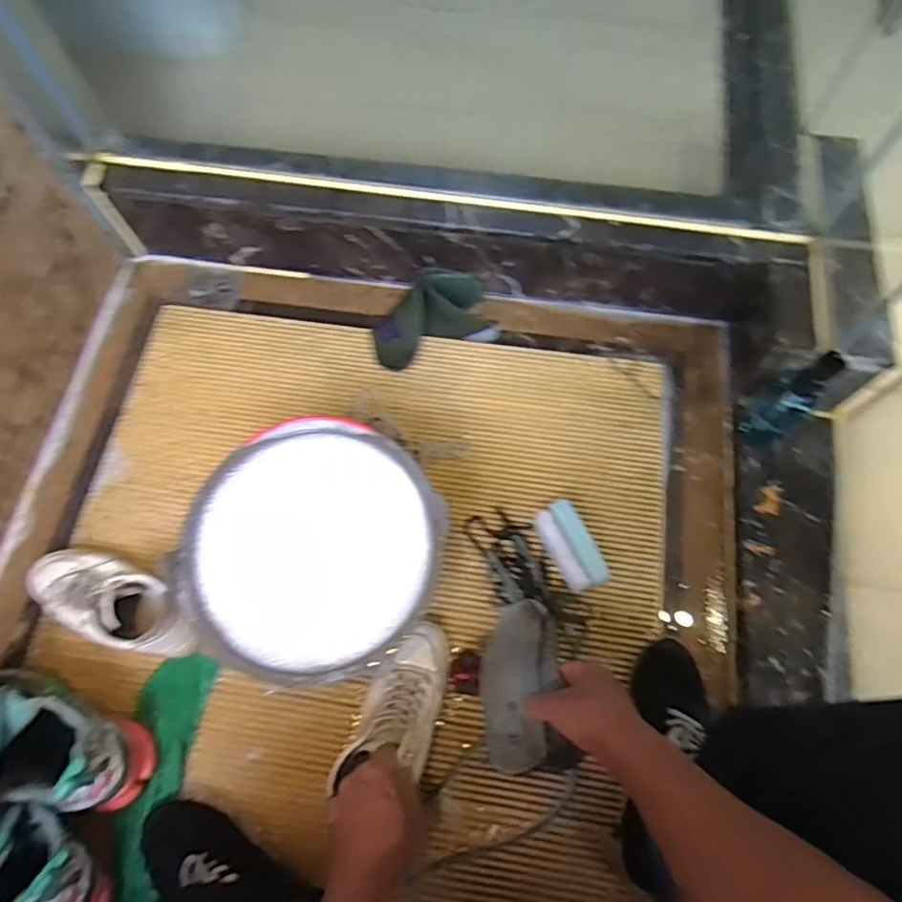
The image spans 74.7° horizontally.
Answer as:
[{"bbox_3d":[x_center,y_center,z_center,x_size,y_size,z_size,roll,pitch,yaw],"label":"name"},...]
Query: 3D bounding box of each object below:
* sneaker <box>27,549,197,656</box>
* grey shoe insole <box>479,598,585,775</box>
[{"bbox_3d":[-0.424,0.185,0.735,0.243,0.092,0.089,17,69,9],"label":"sneaker"},{"bbox_3d":[0.076,0.245,0.660,0.086,0.039,0.215,3,35,4],"label":"grey shoe insole"}]

